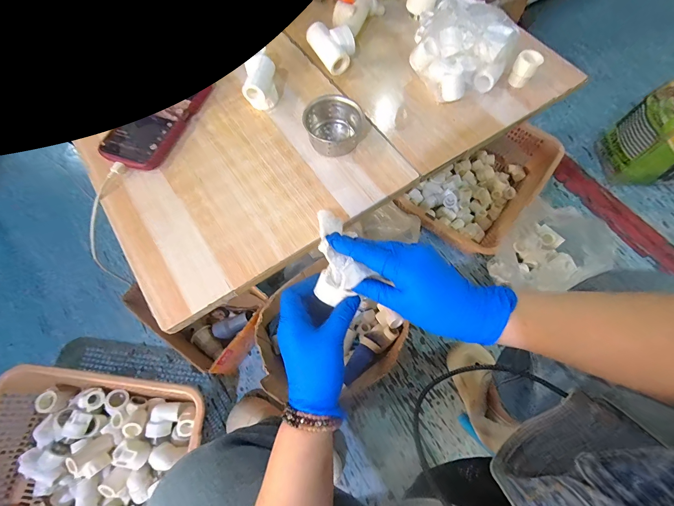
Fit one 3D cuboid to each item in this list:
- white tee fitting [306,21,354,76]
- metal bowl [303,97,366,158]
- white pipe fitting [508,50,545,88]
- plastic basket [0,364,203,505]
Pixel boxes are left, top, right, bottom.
[{"bbox_3d":[-0.006,-0.303,0.455,0.050,0.035,0.073,-33,71,-13],"label":"white tee fitting"},{"bbox_3d":[-0.004,-0.165,0.406,0.067,0.046,0.064,0,67,0],"label":"metal bowl"},{"bbox_3d":[0.272,-0.267,0.454,0.032,0.038,0.032,0,67,0],"label":"white pipe fitting"},{"bbox_3d":[-0.487,0.418,0.615,0.432,0.111,0.331,7,67,3],"label":"plastic basket"}]

